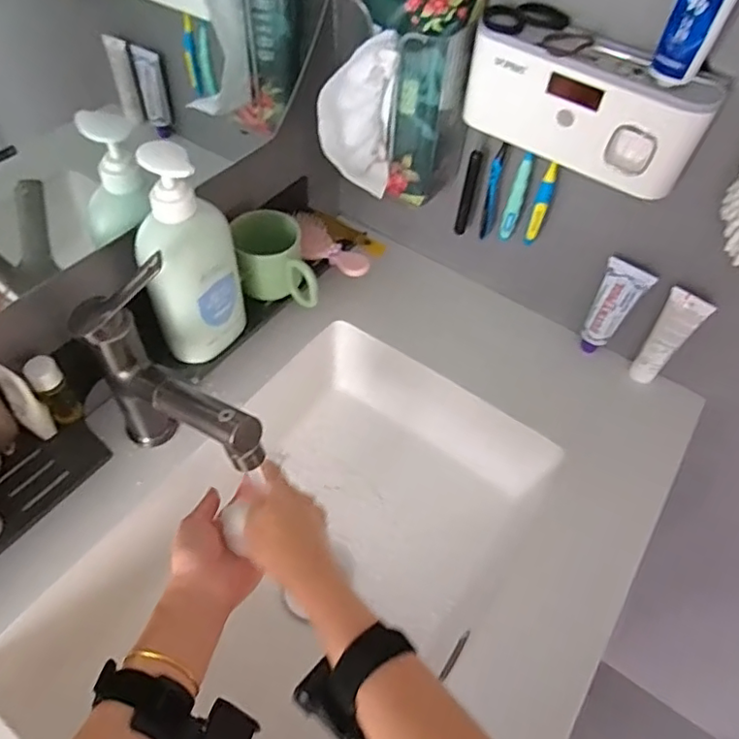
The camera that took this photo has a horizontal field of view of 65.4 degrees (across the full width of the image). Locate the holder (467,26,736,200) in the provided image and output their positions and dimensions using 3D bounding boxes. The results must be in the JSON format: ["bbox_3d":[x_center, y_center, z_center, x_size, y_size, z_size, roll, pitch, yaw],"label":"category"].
[{"bbox_3d":[0.192,-0.240,0.524,0.210,0.099,0.046,30,56,16],"label":"holder"}]

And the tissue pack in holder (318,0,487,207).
[{"bbox_3d":[0.029,-0.270,0.579,0.142,0.200,0.135,10,53,2],"label":"tissue pack in holder"}]

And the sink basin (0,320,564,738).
[{"bbox_3d":[-0.053,0.206,0.615,0.324,0.139,0.515,31,56,17],"label":"sink basin"}]

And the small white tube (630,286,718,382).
[{"bbox_3d":[0.328,-0.025,0.656,0.022,0.154,0.043,-30,61,-25],"label":"small white tube"}]

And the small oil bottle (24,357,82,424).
[{"bbox_3d":[-0.285,0.021,0.522,0.026,0.070,0.028,3,53,-4],"label":"small oil bottle"}]

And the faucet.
[{"bbox_3d":[-0.169,0.034,0.505,0.073,0.218,0.188,-32,62,-26],"label":"faucet"}]

